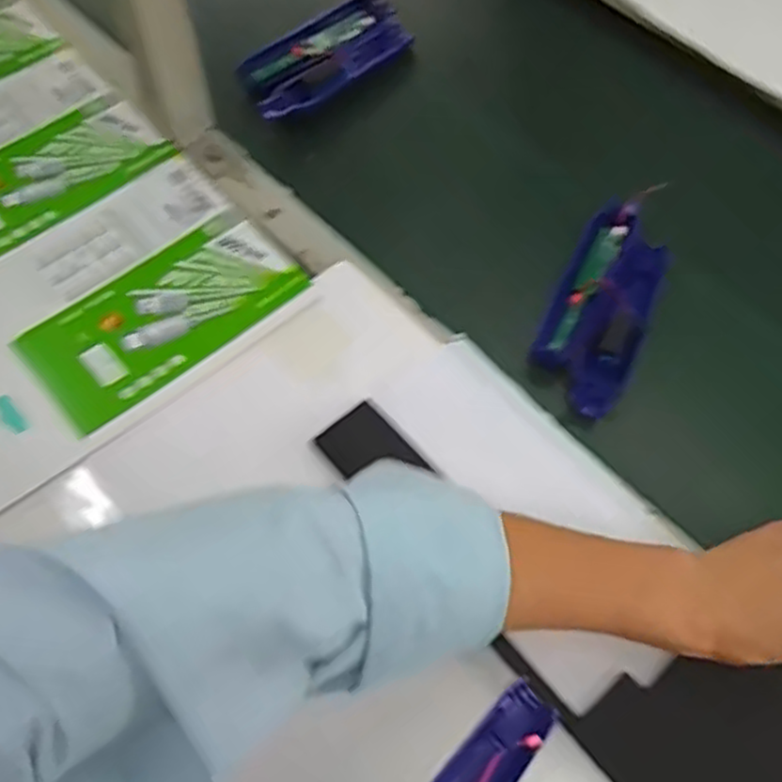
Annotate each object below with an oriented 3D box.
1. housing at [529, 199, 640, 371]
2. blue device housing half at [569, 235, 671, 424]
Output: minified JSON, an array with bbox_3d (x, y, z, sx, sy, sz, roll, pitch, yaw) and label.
[{"bbox_3d":[0.155,-0.091,0.583,0.032,0.026,0.166,28,65,12],"label":"housing"},{"bbox_3d":[0.171,-0.053,0.560,0.042,0.018,0.158,23,64,10],"label":"blue device housing half"}]

